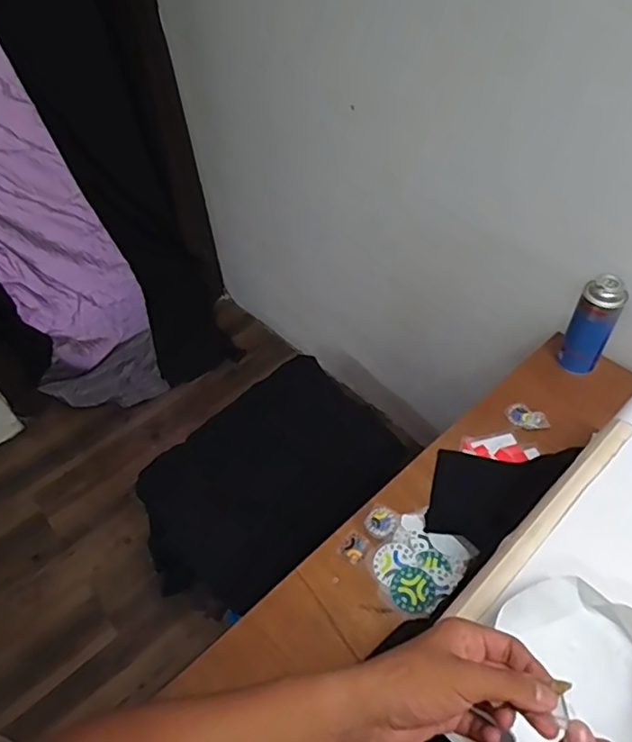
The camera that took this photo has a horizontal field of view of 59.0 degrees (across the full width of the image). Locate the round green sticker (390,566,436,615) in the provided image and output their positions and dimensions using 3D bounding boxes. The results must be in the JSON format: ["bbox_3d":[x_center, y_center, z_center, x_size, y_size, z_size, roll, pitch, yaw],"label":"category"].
[{"bbox_3d":[0.129,0.293,0.749,0.055,0.004,0.059,-2,50,3],"label":"round green sticker"}]

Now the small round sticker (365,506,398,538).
[{"bbox_3d":[0.096,0.218,0.809,0.043,0.004,0.046,-2,50,3],"label":"small round sticker"}]

